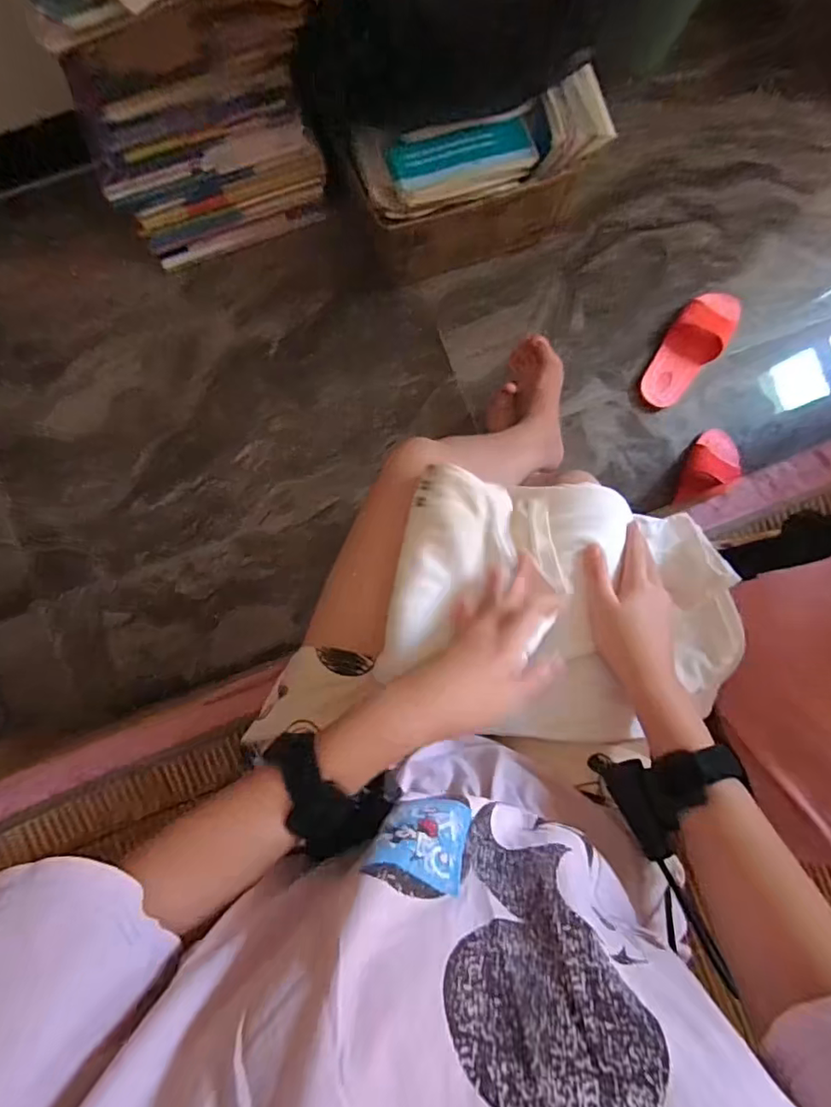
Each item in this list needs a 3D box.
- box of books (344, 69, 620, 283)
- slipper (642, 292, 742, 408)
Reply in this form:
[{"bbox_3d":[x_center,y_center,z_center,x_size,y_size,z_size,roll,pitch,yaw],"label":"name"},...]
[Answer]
[{"bbox_3d":[0.102,-0.563,0.865,0.354,0.181,0.140,-22,89,-3],"label":"box of books"},{"bbox_3d":[0.474,-0.356,0.965,0.089,0.049,0.219,34,86,-1],"label":"slipper"}]

